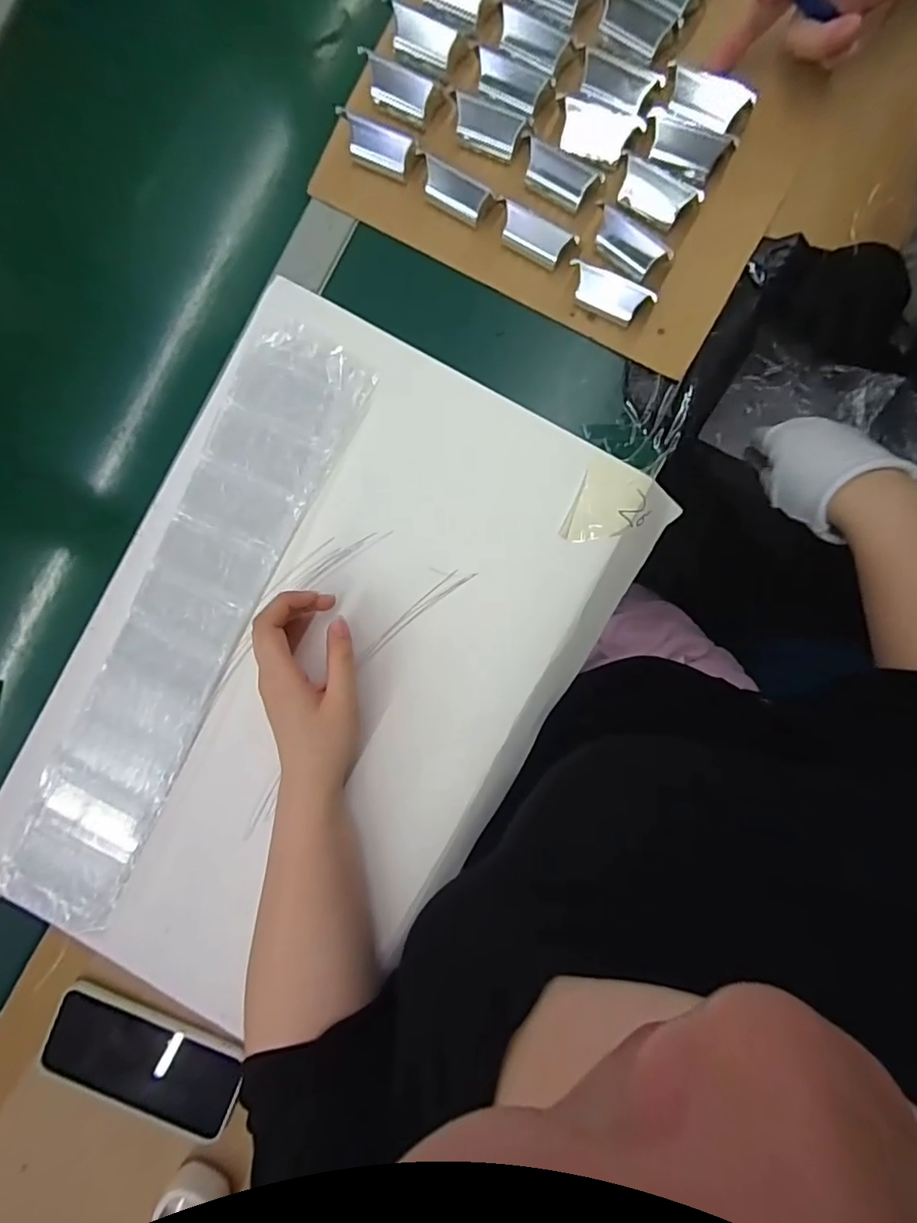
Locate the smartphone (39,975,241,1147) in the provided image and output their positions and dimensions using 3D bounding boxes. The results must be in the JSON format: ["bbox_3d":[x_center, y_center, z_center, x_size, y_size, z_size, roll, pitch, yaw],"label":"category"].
[{"bbox_3d":[-0.254,0.361,0.435,0.157,0.016,0.069,20,92,2],"label":"smartphone"}]

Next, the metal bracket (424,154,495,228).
[{"bbox_3d":[-0.003,-0.307,0.397,0.053,0.018,0.023,33,92,2],"label":"metal bracket"}]

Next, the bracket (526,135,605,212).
[{"bbox_3d":[0.075,-0.314,0.388,0.054,0.020,0.023,25,92,2],"label":"bracket"}]

